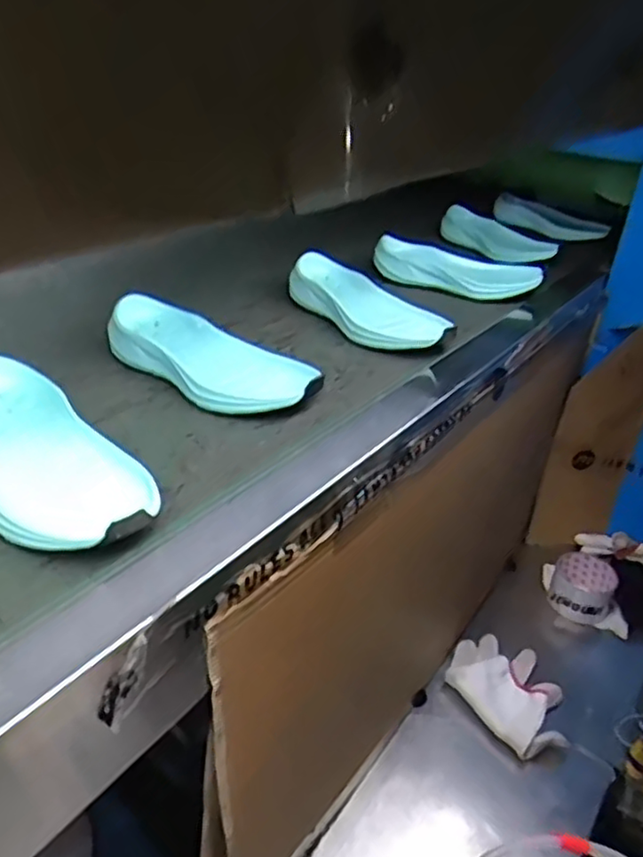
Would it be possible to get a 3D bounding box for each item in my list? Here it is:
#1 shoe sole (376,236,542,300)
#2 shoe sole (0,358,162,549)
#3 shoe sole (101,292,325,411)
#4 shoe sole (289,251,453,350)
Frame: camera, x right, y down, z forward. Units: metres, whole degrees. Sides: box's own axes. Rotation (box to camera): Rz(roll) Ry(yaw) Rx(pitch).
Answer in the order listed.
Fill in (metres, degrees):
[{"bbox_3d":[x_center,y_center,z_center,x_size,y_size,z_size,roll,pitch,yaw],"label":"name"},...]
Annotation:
[{"bbox_3d":[0.160,-0.192,0.797,0.195,0.045,0.059,7,27,9],"label":"shoe sole"},{"bbox_3d":[-0.173,0.017,0.416,0.084,0.038,0.196,-22,42,-37],"label":"shoe sole"},{"bbox_3d":[-0.090,-0.054,0.543,0.195,0.040,0.083,17,34,17],"label":"shoe sole"},{"bbox_3d":[0.047,-0.124,0.680,0.075,0.045,0.188,-18,39,-36],"label":"shoe sole"}]

